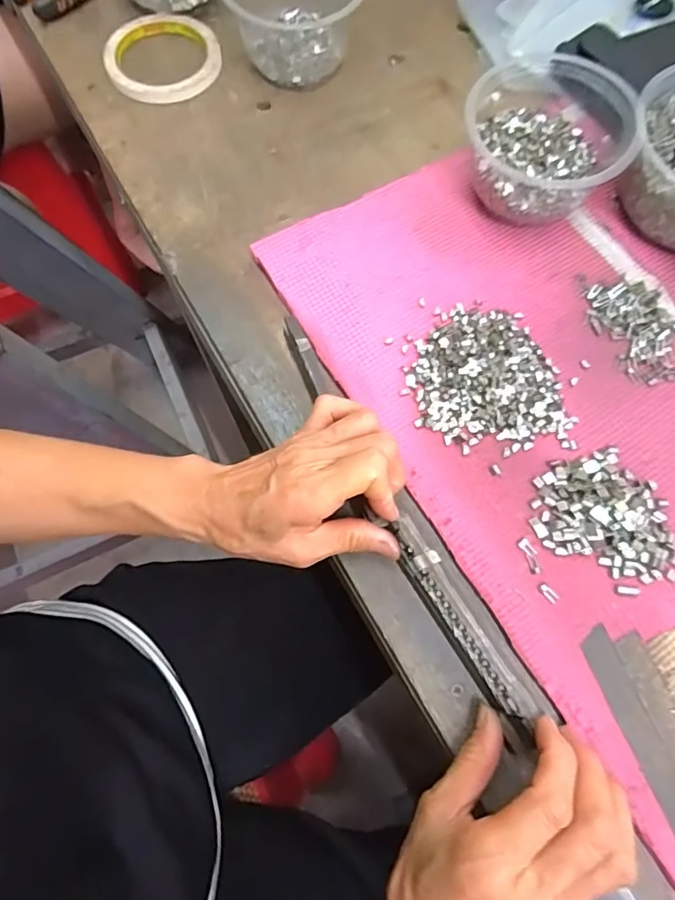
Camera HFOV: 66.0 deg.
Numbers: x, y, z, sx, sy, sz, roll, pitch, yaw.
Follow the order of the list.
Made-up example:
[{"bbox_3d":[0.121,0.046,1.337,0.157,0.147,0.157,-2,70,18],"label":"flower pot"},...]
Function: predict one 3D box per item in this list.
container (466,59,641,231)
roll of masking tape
[{"bbox_3d":[0.146,-0.217,0.375,0.112,0.066,0.097,7,72,1],"label":"container"},{"bbox_3d":[-0.152,-0.343,0.453,0.096,0.016,0.096,0,72,-1],"label":"roll of masking tape"}]

